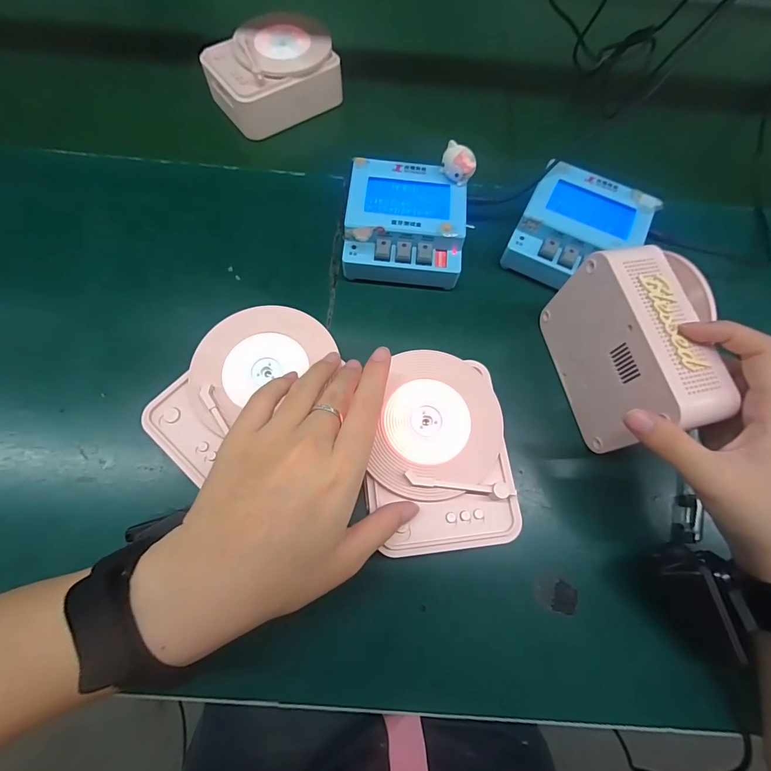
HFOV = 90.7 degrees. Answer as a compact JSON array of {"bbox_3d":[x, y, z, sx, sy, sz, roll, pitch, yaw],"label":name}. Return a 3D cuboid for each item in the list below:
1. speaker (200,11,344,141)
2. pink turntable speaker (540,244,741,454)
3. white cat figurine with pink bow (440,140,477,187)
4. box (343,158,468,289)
[{"bbox_3d":[-0.118,-0.334,0.412,0.132,0.062,0.096,-30,74,-12],"label":"speaker"},{"bbox_3d":[0.174,-0.023,0.273,0.049,0.099,0.124,-10,65,-6],"label":"pink turntable speaker"},{"bbox_3d":[0.061,-0.184,0.319,0.029,0.025,0.018,19,70,5],"label":"white cat figurine with pink bow"},{"bbox_3d":[0.017,-0.135,0.341,0.099,0.062,0.100,3,64,0],"label":"box"}]

